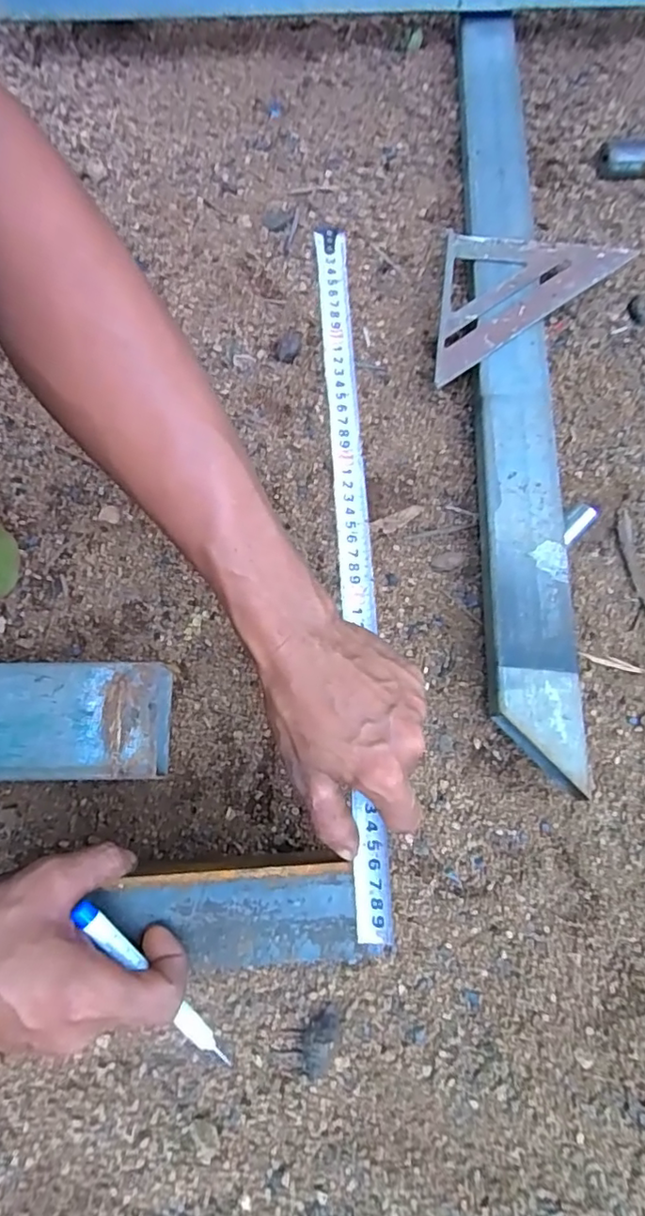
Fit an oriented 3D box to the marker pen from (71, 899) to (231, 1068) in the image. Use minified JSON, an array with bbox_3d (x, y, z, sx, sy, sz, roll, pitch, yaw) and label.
[{"bbox_3d":[-0.086,0.198,0.296,0.010,0.010,0.118,-38,101,-13],"label":"marker pen"}]

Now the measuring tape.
[{"bbox_3d":[0.019,-0.057,0.388,0.025,0.008,0.491,-2,73,-3],"label":"measuring tape"}]

